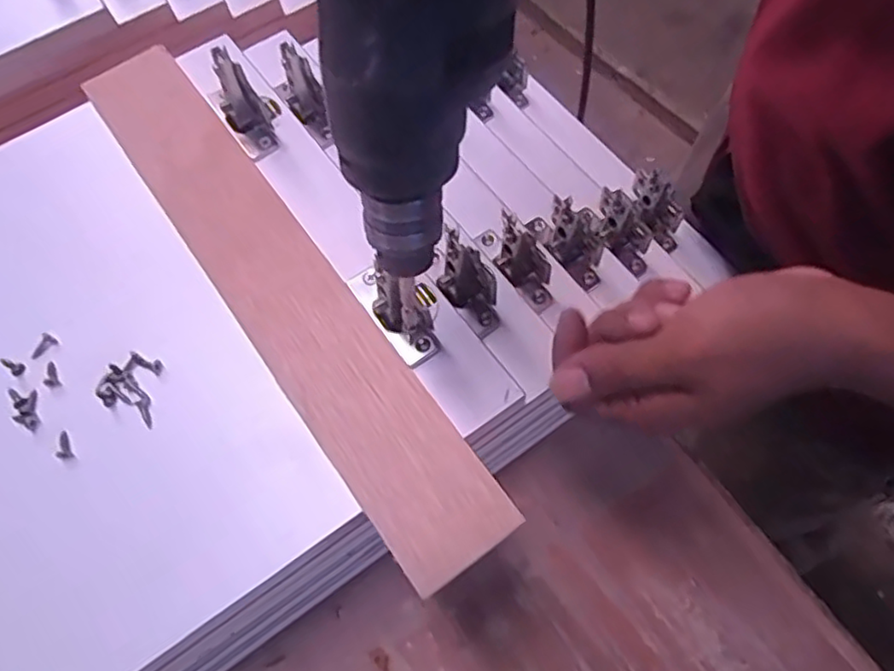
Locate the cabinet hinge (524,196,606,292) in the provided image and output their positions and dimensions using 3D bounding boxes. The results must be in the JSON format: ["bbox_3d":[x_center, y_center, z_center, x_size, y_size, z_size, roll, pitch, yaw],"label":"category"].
[{"bbox_3d":[0.077,-0.067,0.423,0.023,0.060,0.061,-35,68,-13],"label":"cabinet hinge"}]

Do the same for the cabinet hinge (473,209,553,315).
[{"bbox_3d":[0.041,-0.050,0.397,0.022,0.059,0.062,-26,66,-9],"label":"cabinet hinge"}]

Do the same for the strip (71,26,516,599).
[{"bbox_3d":[-0.101,-0.038,0.374,0.059,0.009,0.385,-34,68,-12],"label":"strip"}]

